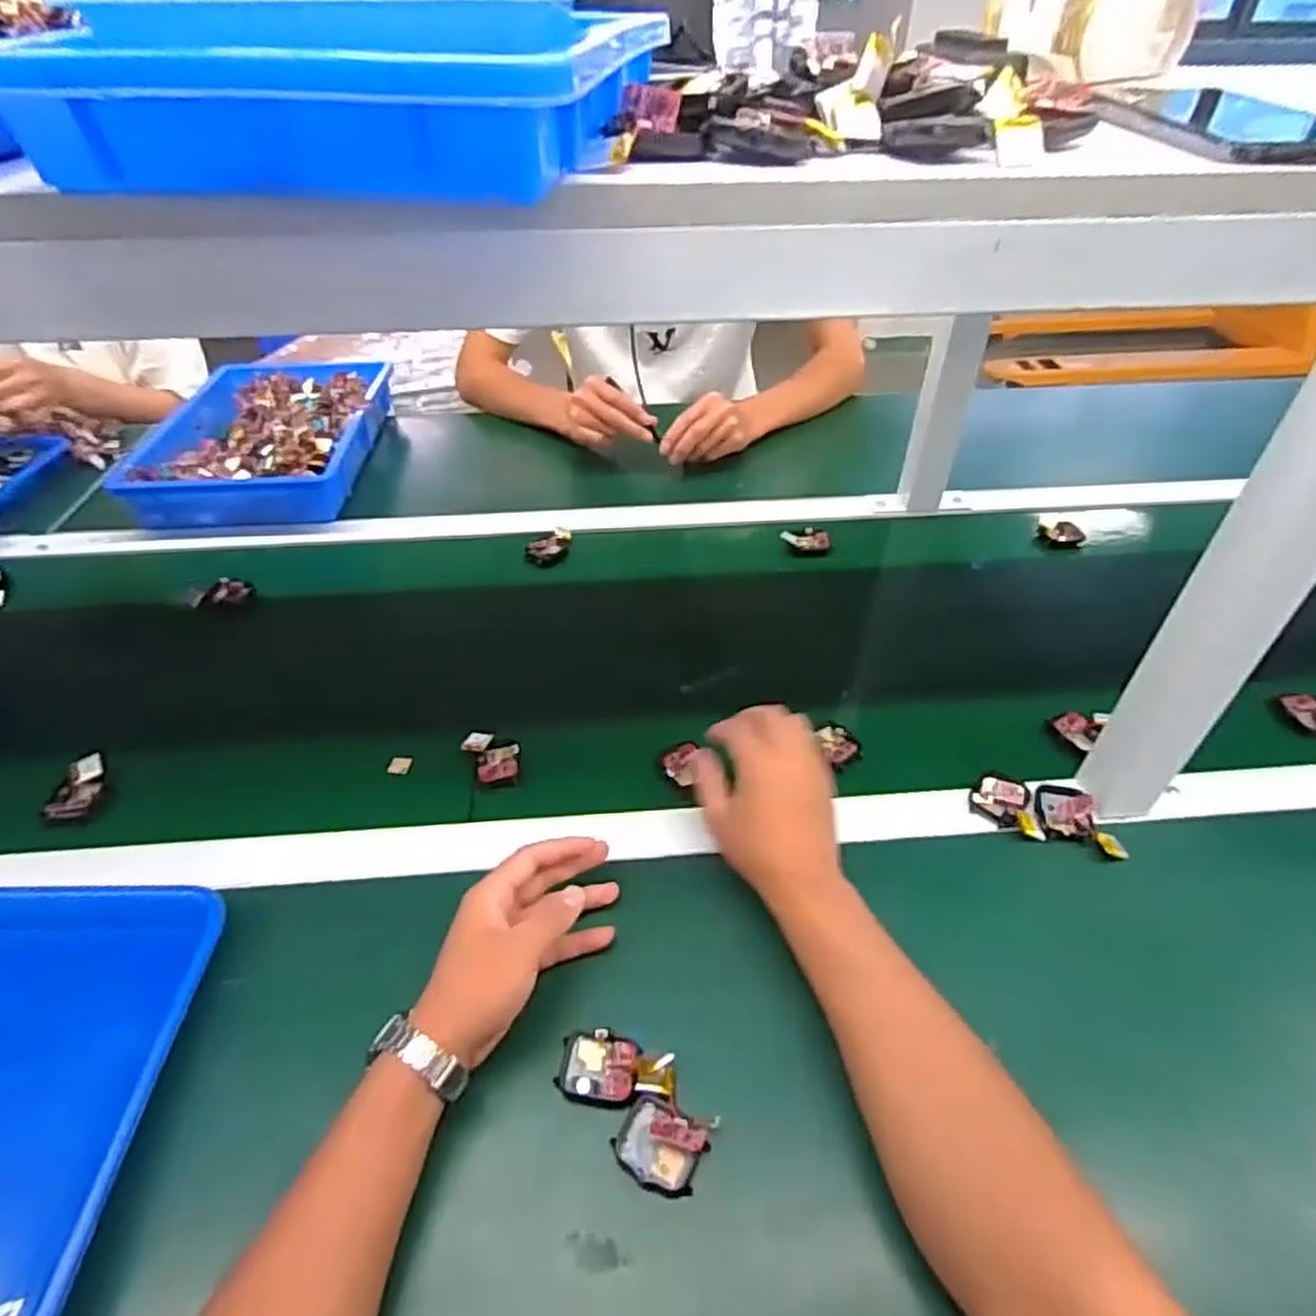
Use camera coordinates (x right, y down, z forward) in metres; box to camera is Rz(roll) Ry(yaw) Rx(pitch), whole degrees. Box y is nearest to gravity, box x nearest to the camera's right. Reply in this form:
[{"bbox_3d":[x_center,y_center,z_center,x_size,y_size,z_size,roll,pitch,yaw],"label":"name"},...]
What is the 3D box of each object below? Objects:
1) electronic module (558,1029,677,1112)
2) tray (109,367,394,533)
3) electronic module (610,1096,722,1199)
[{"bbox_3d":[-0.024,0.240,0.443,0.067,0.012,0.038,5,44,6],"label":"electronic module"},{"bbox_3d":[-0.506,-0.292,0.982,0.264,0.057,0.378,-1,43,0],"label":"tray"},{"bbox_3d":[0.002,0.266,0.417,0.050,0.018,0.039,14,45,15],"label":"electronic module"}]

